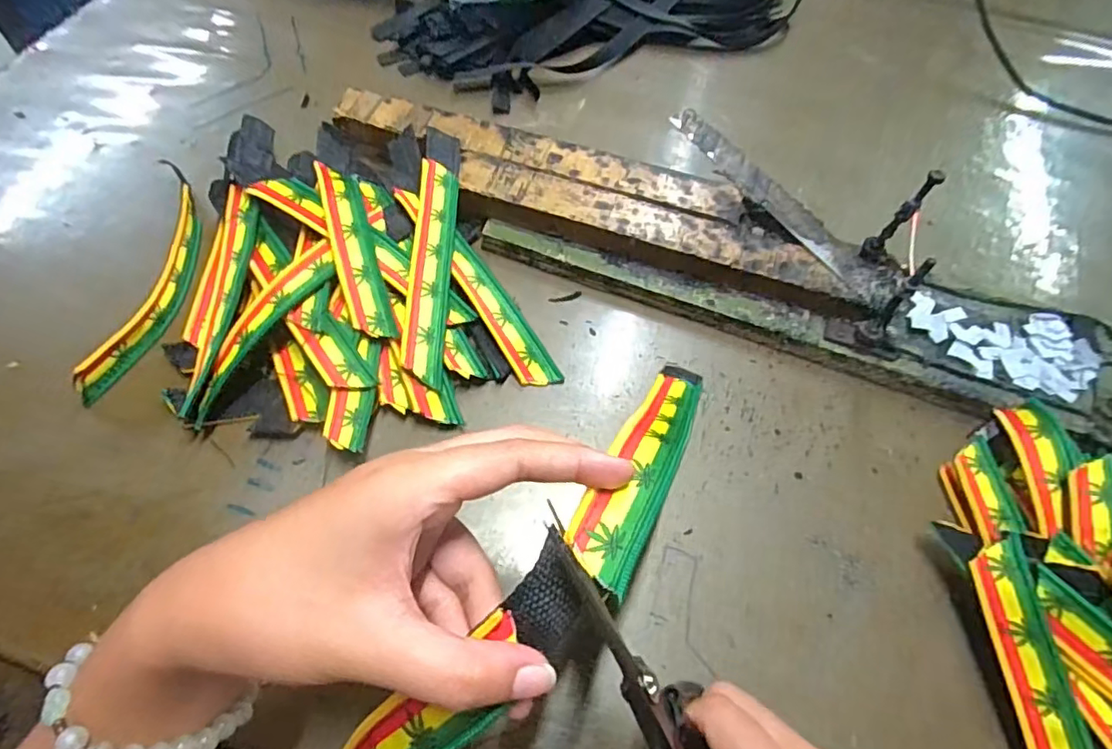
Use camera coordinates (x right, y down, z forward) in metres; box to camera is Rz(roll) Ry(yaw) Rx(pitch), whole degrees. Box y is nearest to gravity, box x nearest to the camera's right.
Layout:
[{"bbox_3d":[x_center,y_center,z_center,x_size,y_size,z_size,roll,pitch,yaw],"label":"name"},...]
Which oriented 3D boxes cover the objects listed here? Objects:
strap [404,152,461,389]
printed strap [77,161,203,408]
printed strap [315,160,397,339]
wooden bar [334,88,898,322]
[{"bbox_3d":[-0.082,-0.076,0.386,0.025,0.007,0.169,1,62,-3],"label":"strap"},{"bbox_3d":[-0.276,-0.070,0.403,0.041,0.027,0.189,1,62,-3],"label":"printed strap"},{"bbox_3d":[-0.136,-0.095,0.383,0.027,0.021,0.154,-16,62,-12],"label":"printed strap"},{"bbox_3d":[0.028,-0.125,0.442,0.426,0.044,0.084,19,62,7],"label":"wooden bar"}]

